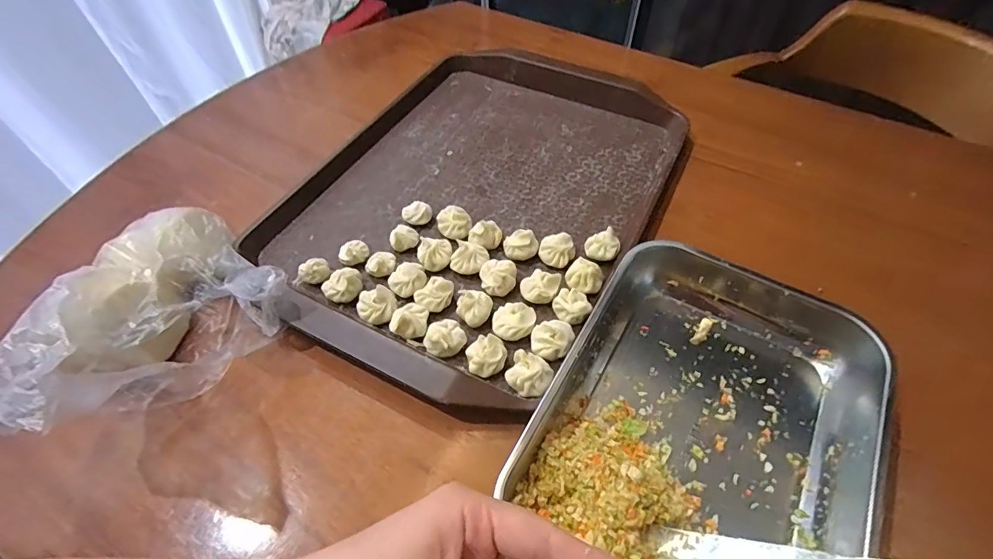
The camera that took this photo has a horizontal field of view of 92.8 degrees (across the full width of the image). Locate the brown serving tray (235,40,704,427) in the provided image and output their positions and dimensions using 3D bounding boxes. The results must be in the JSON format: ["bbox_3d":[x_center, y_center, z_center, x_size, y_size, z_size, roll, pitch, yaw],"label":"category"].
[{"bbox_3d":[-0.012,-0.092,0.443,0.300,0.021,0.405,23,56,16],"label":"brown serving tray"}]

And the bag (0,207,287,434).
[{"bbox_3d":[-0.244,0.018,0.329,0.134,0.088,0.148,36,60,24],"label":"bag"}]

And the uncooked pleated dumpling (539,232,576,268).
[{"bbox_3d":[0.051,-0.024,0.394,0.029,0.018,0.026,4,53,3],"label":"uncooked pleated dumpling"}]

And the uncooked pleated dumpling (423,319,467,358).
[{"bbox_3d":[-0.038,0.043,0.348,0.029,0.014,0.026,-27,58,-20],"label":"uncooked pleated dumpling"}]

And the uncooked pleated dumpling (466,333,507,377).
[{"bbox_3d":[-0.007,0.053,0.337,0.027,0.014,0.026,0,53,0],"label":"uncooked pleated dumpling"}]

